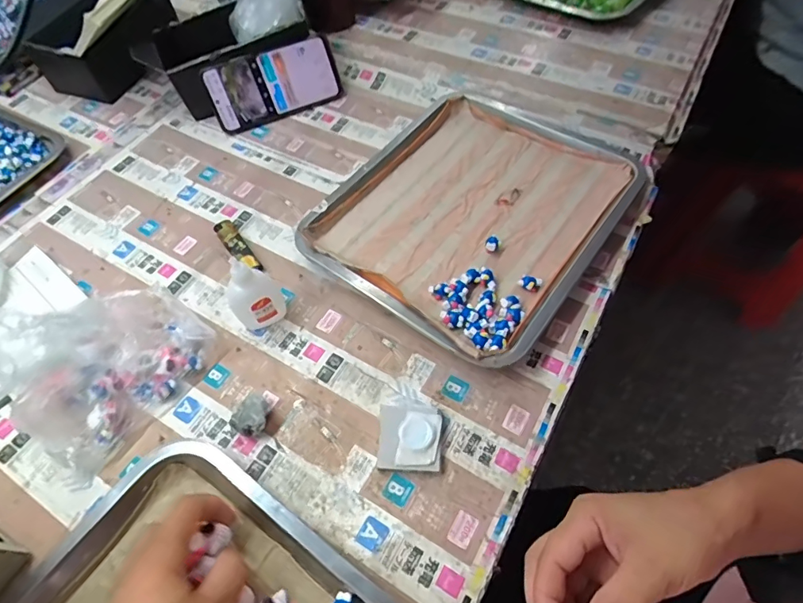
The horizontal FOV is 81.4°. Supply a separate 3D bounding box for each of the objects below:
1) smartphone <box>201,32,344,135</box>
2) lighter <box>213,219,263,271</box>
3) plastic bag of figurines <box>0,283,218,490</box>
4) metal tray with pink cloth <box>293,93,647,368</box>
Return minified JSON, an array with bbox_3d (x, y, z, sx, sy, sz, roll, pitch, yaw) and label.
[{"bbox_3d":[-0.165,-0.285,0.608,0.166,0.083,0.015,-22,29,-10],"label":"smartphone"},{"bbox_3d":[-0.175,-0.060,0.500,0.021,0.013,0.088,-33,64,-18],"label":"lighter"},{"bbox_3d":[-0.254,0.045,0.387,0.104,0.094,0.153,32,64,18],"label":"plastic bag of figurines"},{"bbox_3d":[0.071,-0.102,0.510,0.279,0.035,0.308,34,65,18],"label":"metal tray with pink cloth"}]

